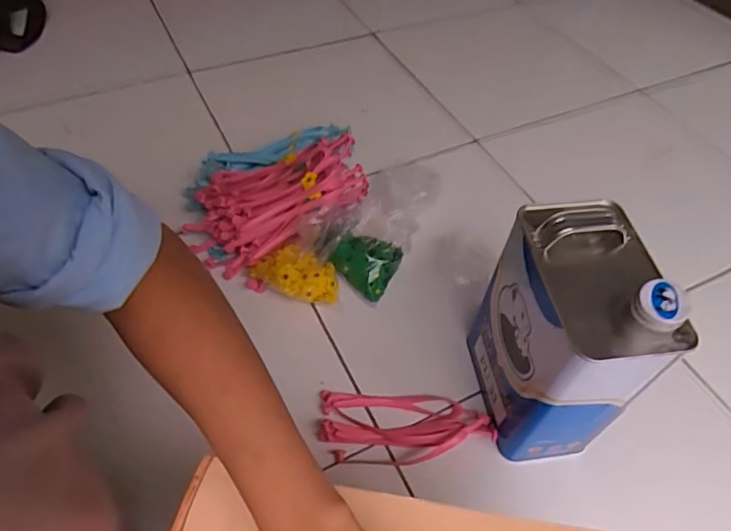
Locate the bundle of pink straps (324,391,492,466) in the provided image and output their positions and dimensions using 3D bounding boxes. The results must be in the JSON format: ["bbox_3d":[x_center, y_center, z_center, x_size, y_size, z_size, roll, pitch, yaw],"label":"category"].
[{"bbox_3d":[0.047,0.184,0.597,0.194,0.026,0.081,4,52,-1],"label":"bundle of pink straps"}]

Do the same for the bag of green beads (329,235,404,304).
[{"bbox_3d":[0.002,-0.003,0.731,0.083,0.050,0.078,27,56,16],"label":"bag of green beads"}]

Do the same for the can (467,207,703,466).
[{"bbox_3d":[0.196,0.072,0.539,0.106,0.256,0.168,-3,53,-6],"label":"can"}]

